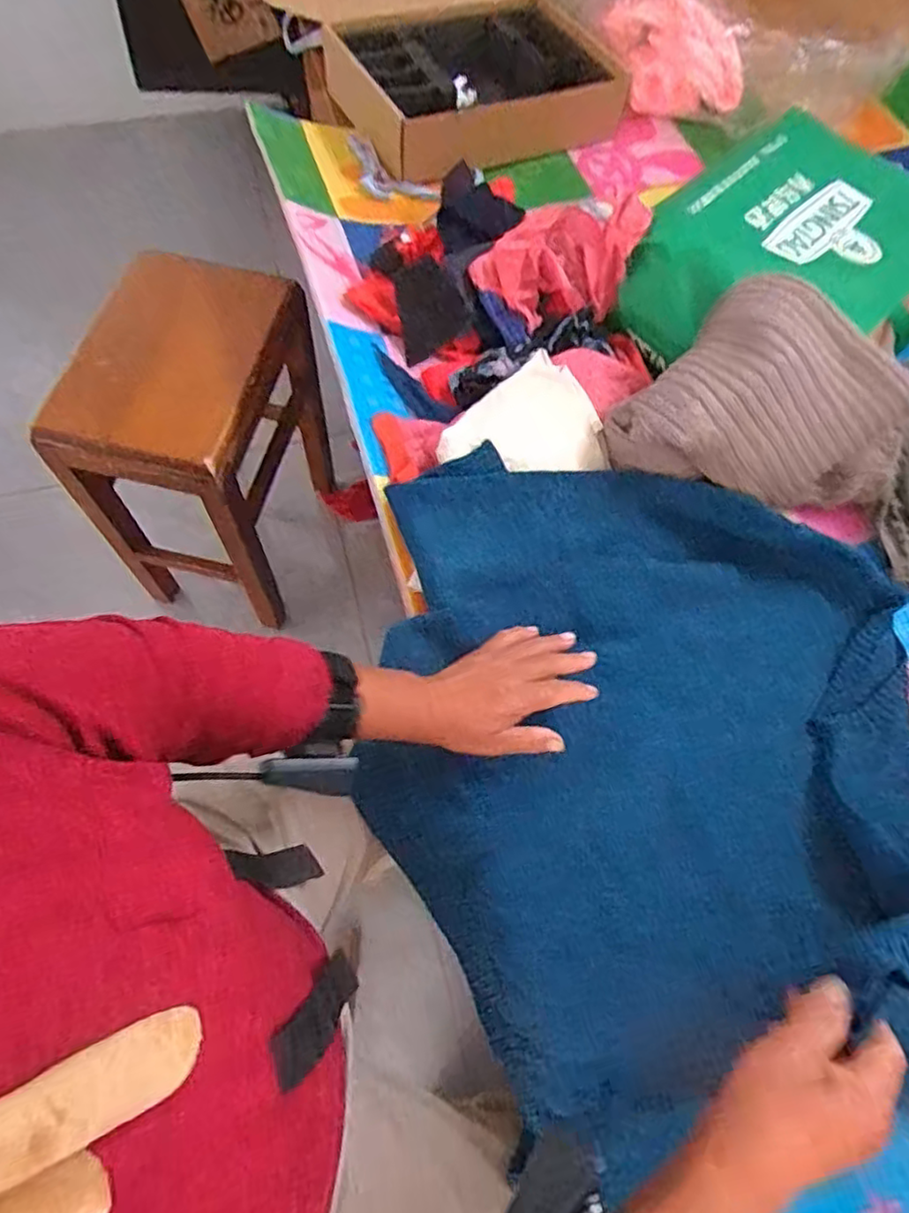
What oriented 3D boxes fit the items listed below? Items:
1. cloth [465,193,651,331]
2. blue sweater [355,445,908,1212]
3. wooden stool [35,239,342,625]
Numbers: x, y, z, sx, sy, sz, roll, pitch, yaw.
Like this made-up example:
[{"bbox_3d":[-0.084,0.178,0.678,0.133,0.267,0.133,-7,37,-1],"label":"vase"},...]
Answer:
[{"bbox_3d":[0.135,-0.397,0.773,0.210,0.066,0.116,-29,69,-15],"label":"cloth"},{"bbox_3d":[0.183,0.130,0.586,0.491,0.088,0.539,1,65,-2],"label":"blue sweater"},{"bbox_3d":[-0.356,-0.225,1.036,0.262,0.425,0.361,13,65,4],"label":"wooden stool"}]

